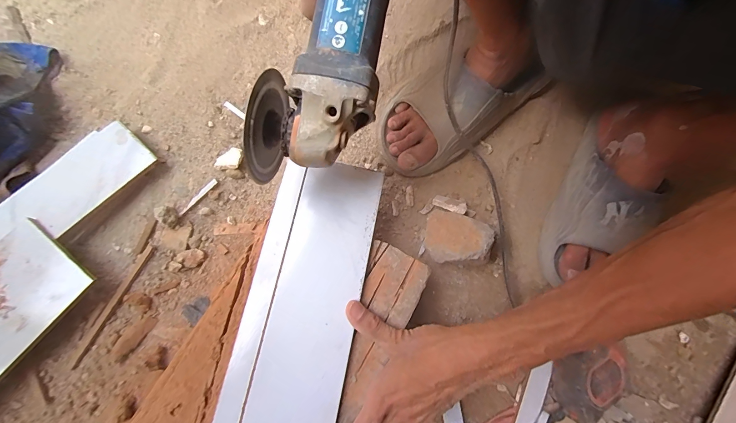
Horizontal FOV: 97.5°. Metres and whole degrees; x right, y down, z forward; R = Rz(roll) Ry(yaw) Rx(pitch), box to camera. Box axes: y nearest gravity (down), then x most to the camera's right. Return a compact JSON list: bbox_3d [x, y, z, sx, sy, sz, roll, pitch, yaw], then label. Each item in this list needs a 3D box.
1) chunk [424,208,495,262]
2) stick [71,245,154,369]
[{"bbox_3d":[0.116,0.038,0.424,0.079,0.032,0.079,7,52,26],"label":"chunk"},{"bbox_3d":[-0.322,0.115,0.407,0.012,0.007,0.156,25,78,4],"label":"stick"}]

